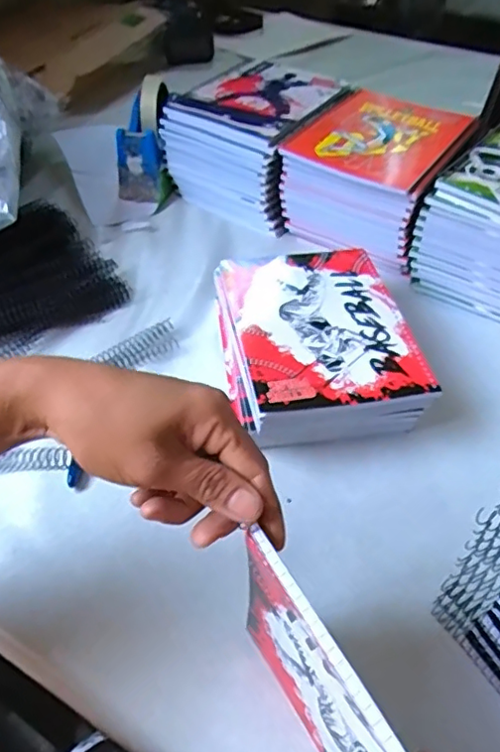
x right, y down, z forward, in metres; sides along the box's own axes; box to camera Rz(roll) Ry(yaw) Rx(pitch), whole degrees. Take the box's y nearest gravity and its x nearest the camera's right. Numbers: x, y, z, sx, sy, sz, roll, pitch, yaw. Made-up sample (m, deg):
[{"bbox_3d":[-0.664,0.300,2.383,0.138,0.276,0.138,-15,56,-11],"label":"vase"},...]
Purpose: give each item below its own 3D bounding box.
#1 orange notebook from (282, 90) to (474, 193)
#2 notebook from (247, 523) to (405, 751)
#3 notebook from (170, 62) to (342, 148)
[{"bbox_3d":[0.147,-0.270,0.645,0.148,0.012,0.182,26,53,22],"label":"orange notebook"},{"bbox_3d":[0.049,0.177,0.280,0.013,0.141,0.184,-23,52,-19],"label":"notebook"},{"bbox_3d":[0.013,-0.339,0.699,0.145,0.011,0.173,29,54,24],"label":"notebook"}]

